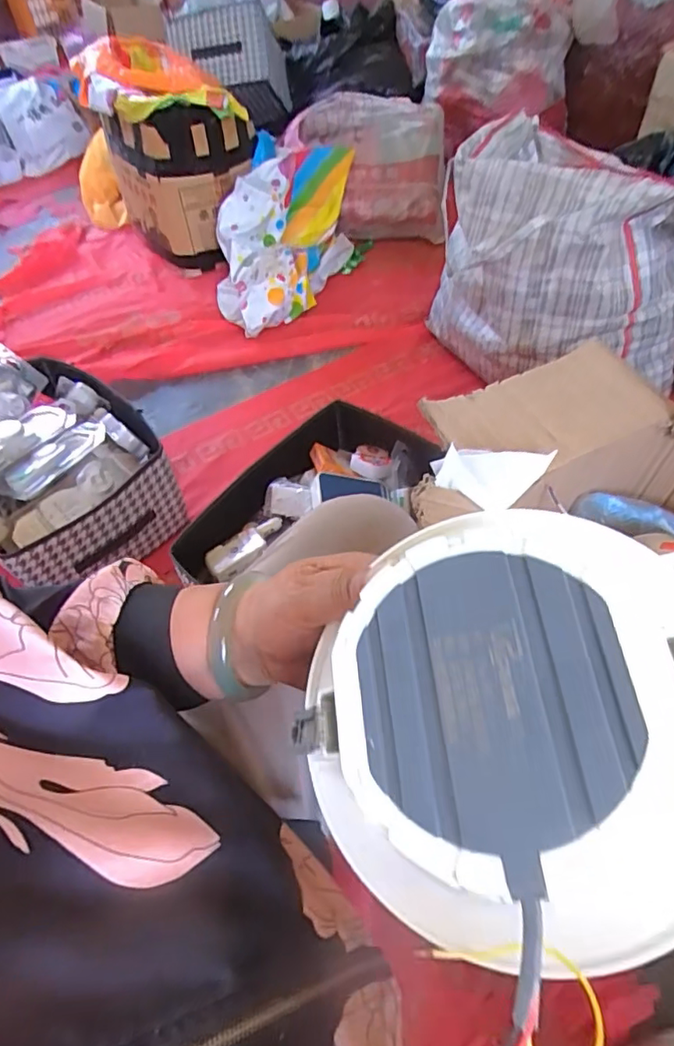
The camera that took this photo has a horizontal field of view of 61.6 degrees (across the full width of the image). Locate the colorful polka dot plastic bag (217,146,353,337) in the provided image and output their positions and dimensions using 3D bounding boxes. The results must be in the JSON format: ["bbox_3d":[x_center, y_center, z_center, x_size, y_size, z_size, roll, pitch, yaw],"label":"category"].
[{"bbox_3d":[-0.159,-0.731,1.481,0.353,0.229,0.547,4,52,6],"label":"colorful polka dot plastic bag"}]

